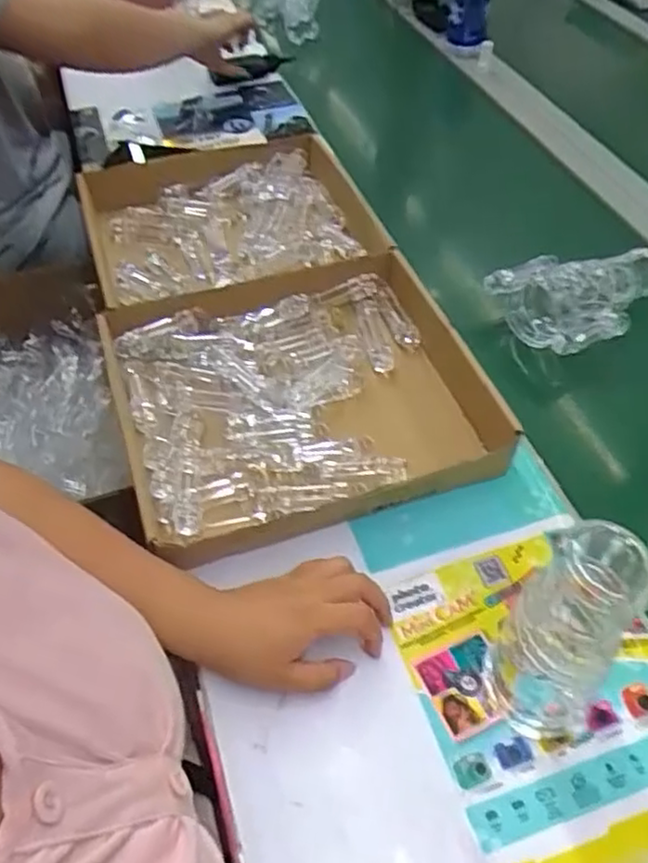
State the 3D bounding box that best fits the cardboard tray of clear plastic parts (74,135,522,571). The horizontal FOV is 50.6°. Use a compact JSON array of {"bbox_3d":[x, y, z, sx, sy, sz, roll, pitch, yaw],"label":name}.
[{"bbox_3d":[-0.071,-0.160,0.735,0.327,0.053,0.615,-14,52,-11],"label":"cardboard tray of clear plastic parts"}]

